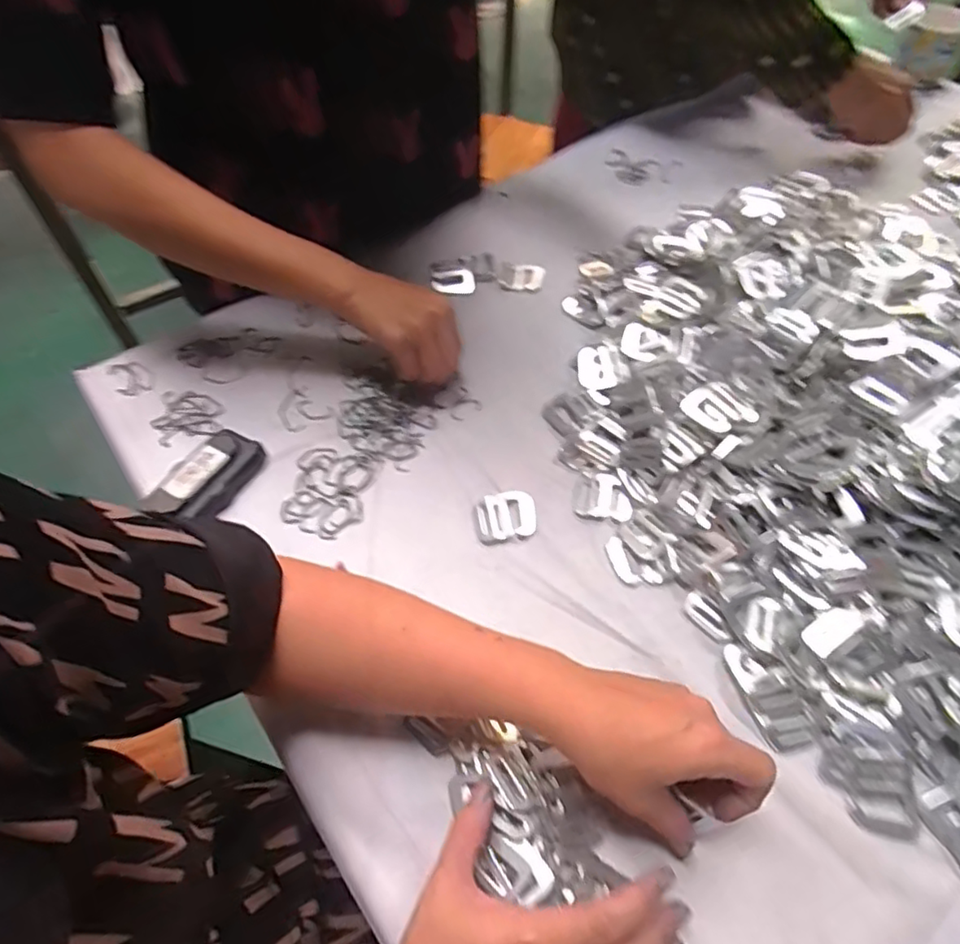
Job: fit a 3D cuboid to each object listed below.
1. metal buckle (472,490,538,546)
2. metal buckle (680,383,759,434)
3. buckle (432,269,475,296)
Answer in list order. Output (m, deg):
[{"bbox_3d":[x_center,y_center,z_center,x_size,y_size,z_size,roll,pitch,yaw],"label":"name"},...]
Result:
[{"bbox_3d":[0.021,0.034,0.482,0.049,0.007,0.042,-10,56,-8],"label":"metal buckle"},{"bbox_3d":[0.195,-0.051,0.504,0.044,0.009,0.047,-23,58,-16],"label":"metal buckle"},{"bbox_3d":[-0.028,-0.197,0.641,0.044,0.010,0.036,-1,55,-2],"label":"buckle"}]

